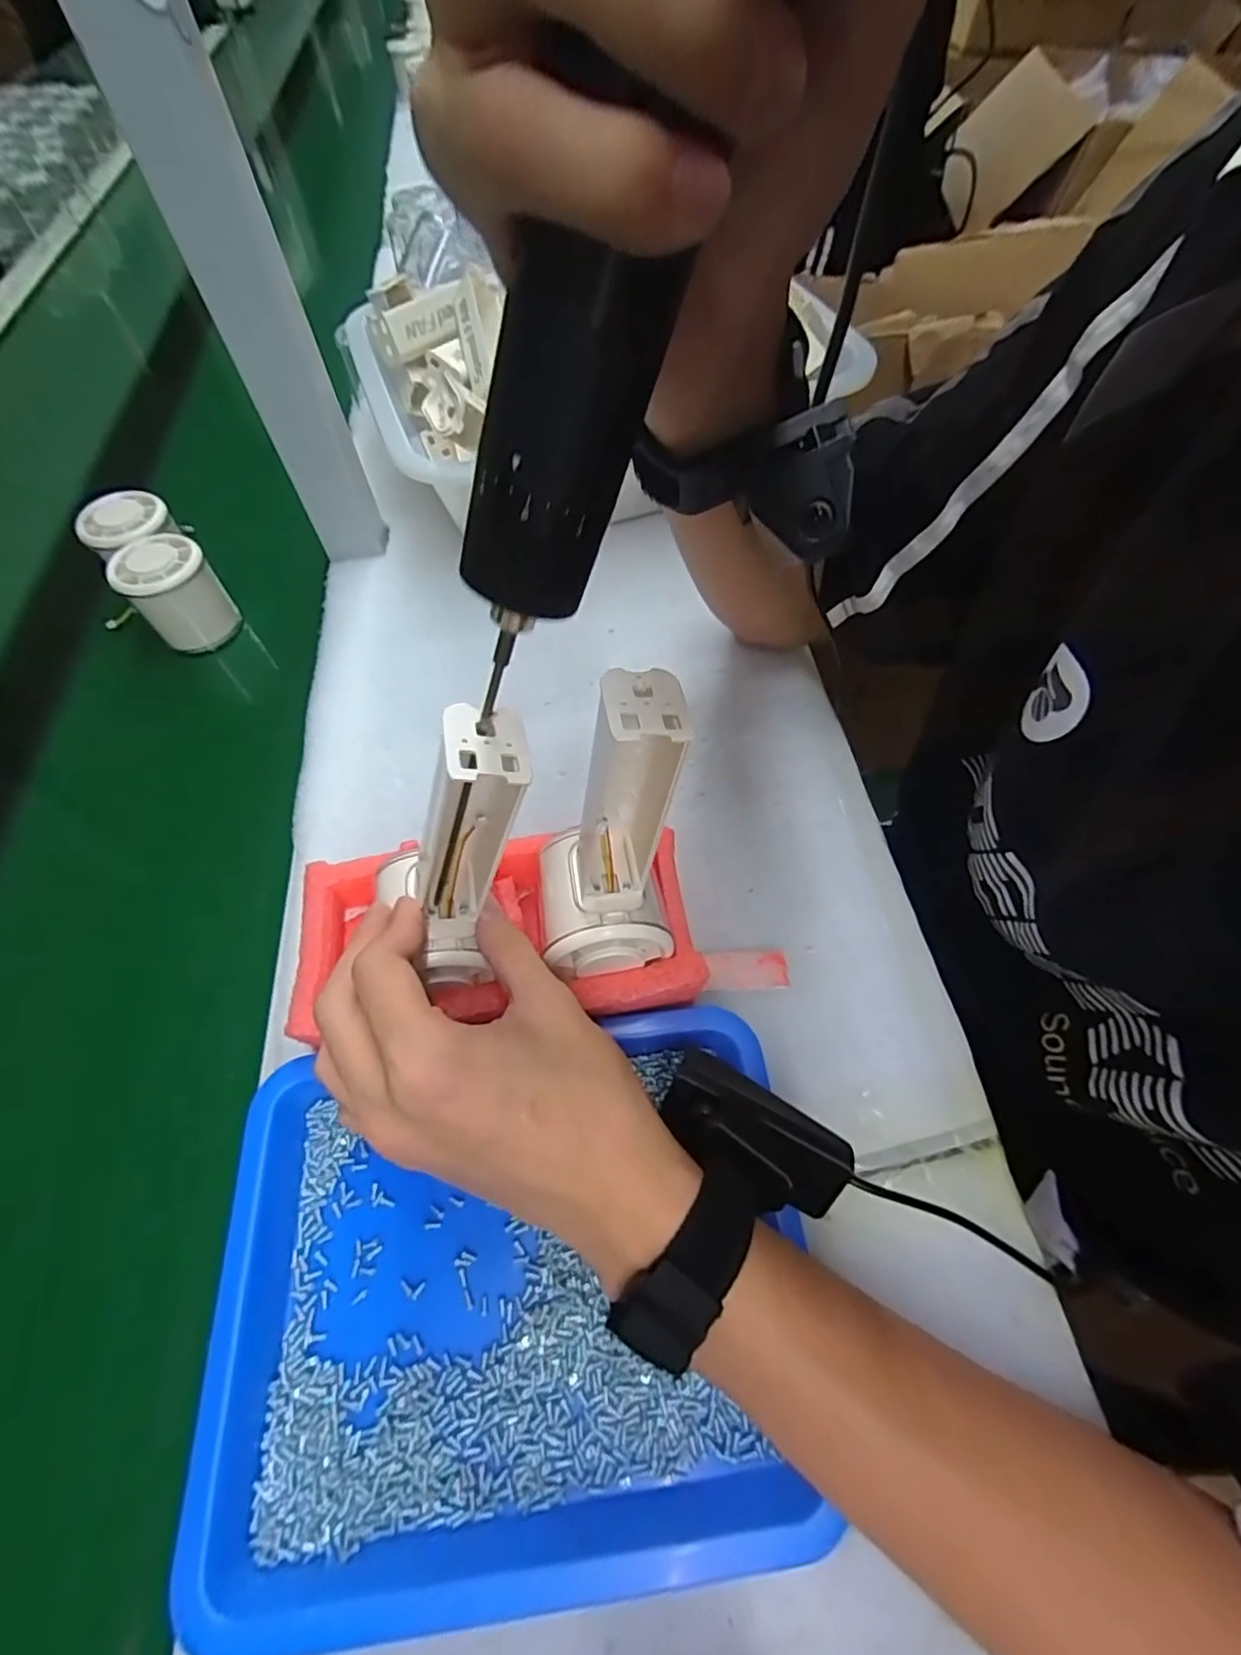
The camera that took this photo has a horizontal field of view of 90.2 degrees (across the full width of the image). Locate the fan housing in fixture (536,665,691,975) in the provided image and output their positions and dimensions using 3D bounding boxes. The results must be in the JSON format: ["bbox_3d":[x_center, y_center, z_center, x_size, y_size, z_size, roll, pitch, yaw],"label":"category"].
[{"bbox_3d":[-0.007,0.016,0.253,0.057,0.162,0.060,-7,61,-4],"label":"fan housing in fixture"}]

